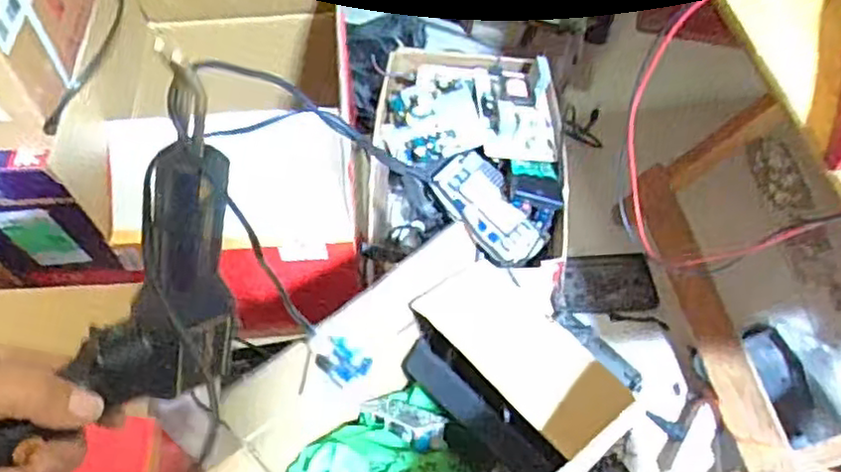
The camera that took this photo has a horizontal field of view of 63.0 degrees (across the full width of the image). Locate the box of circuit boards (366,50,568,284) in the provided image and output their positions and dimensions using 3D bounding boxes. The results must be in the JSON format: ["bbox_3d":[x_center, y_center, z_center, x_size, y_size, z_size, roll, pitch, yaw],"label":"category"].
[{"bbox_3d":[0.066,-0.094,1.032,0.274,0.195,0.359,-1,57,-1],"label":"box of circuit boards"}]

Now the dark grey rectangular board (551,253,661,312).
[{"bbox_3d":[0.287,0.074,1.074,0.152,0.019,0.088,-3,82,7],"label":"dark grey rectangular board"}]

